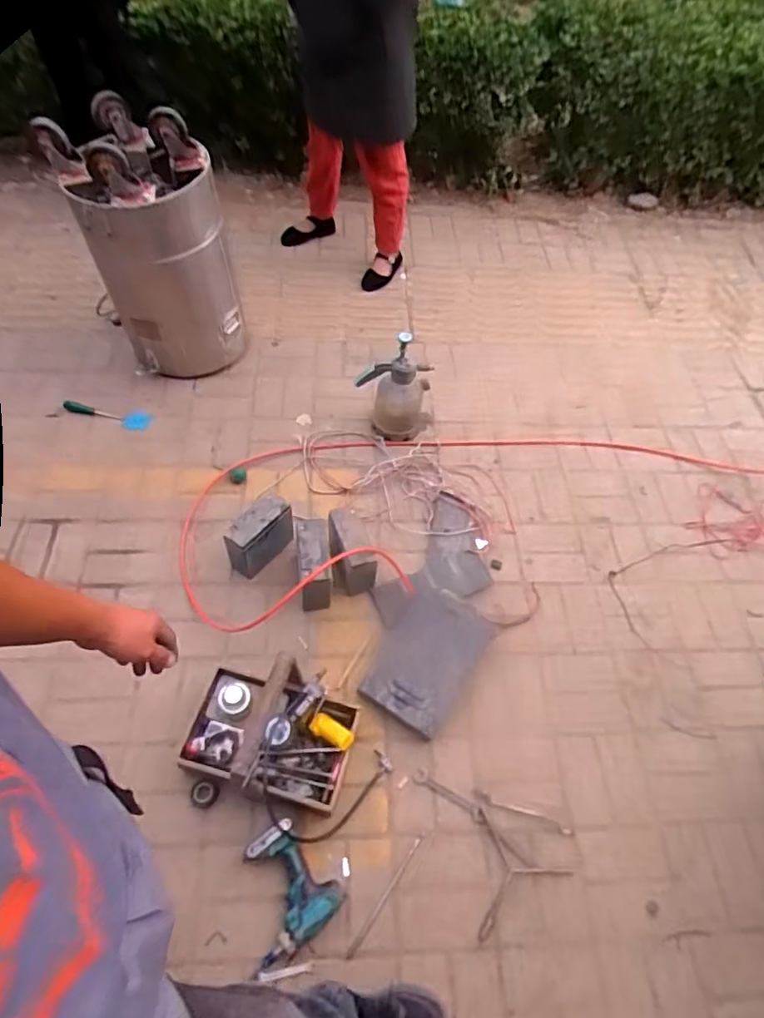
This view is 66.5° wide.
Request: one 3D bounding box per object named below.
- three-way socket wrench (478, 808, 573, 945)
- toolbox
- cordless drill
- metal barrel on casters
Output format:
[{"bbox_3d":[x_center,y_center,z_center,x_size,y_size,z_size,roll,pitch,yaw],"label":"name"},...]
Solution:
[{"bbox_3d":[0.252,0.748,1.238,0.233,0.019,0.193,-24,61,-20],"label":"three-way socket wrench"},{"bbox_3d":[-0.242,0.462,1.235,0.356,0.262,0.257,18,56,7],"label":"toolbox"},{"bbox_3d":[-0.203,0.758,1.153,0.191,0.071,0.202,-35,65,-25],"label":"cordless drill"},{"bbox_3d":[-0.660,-0.758,1.726,0.394,0.696,0.346,-13,58,-14],"label":"metal barrel on casters"}]

